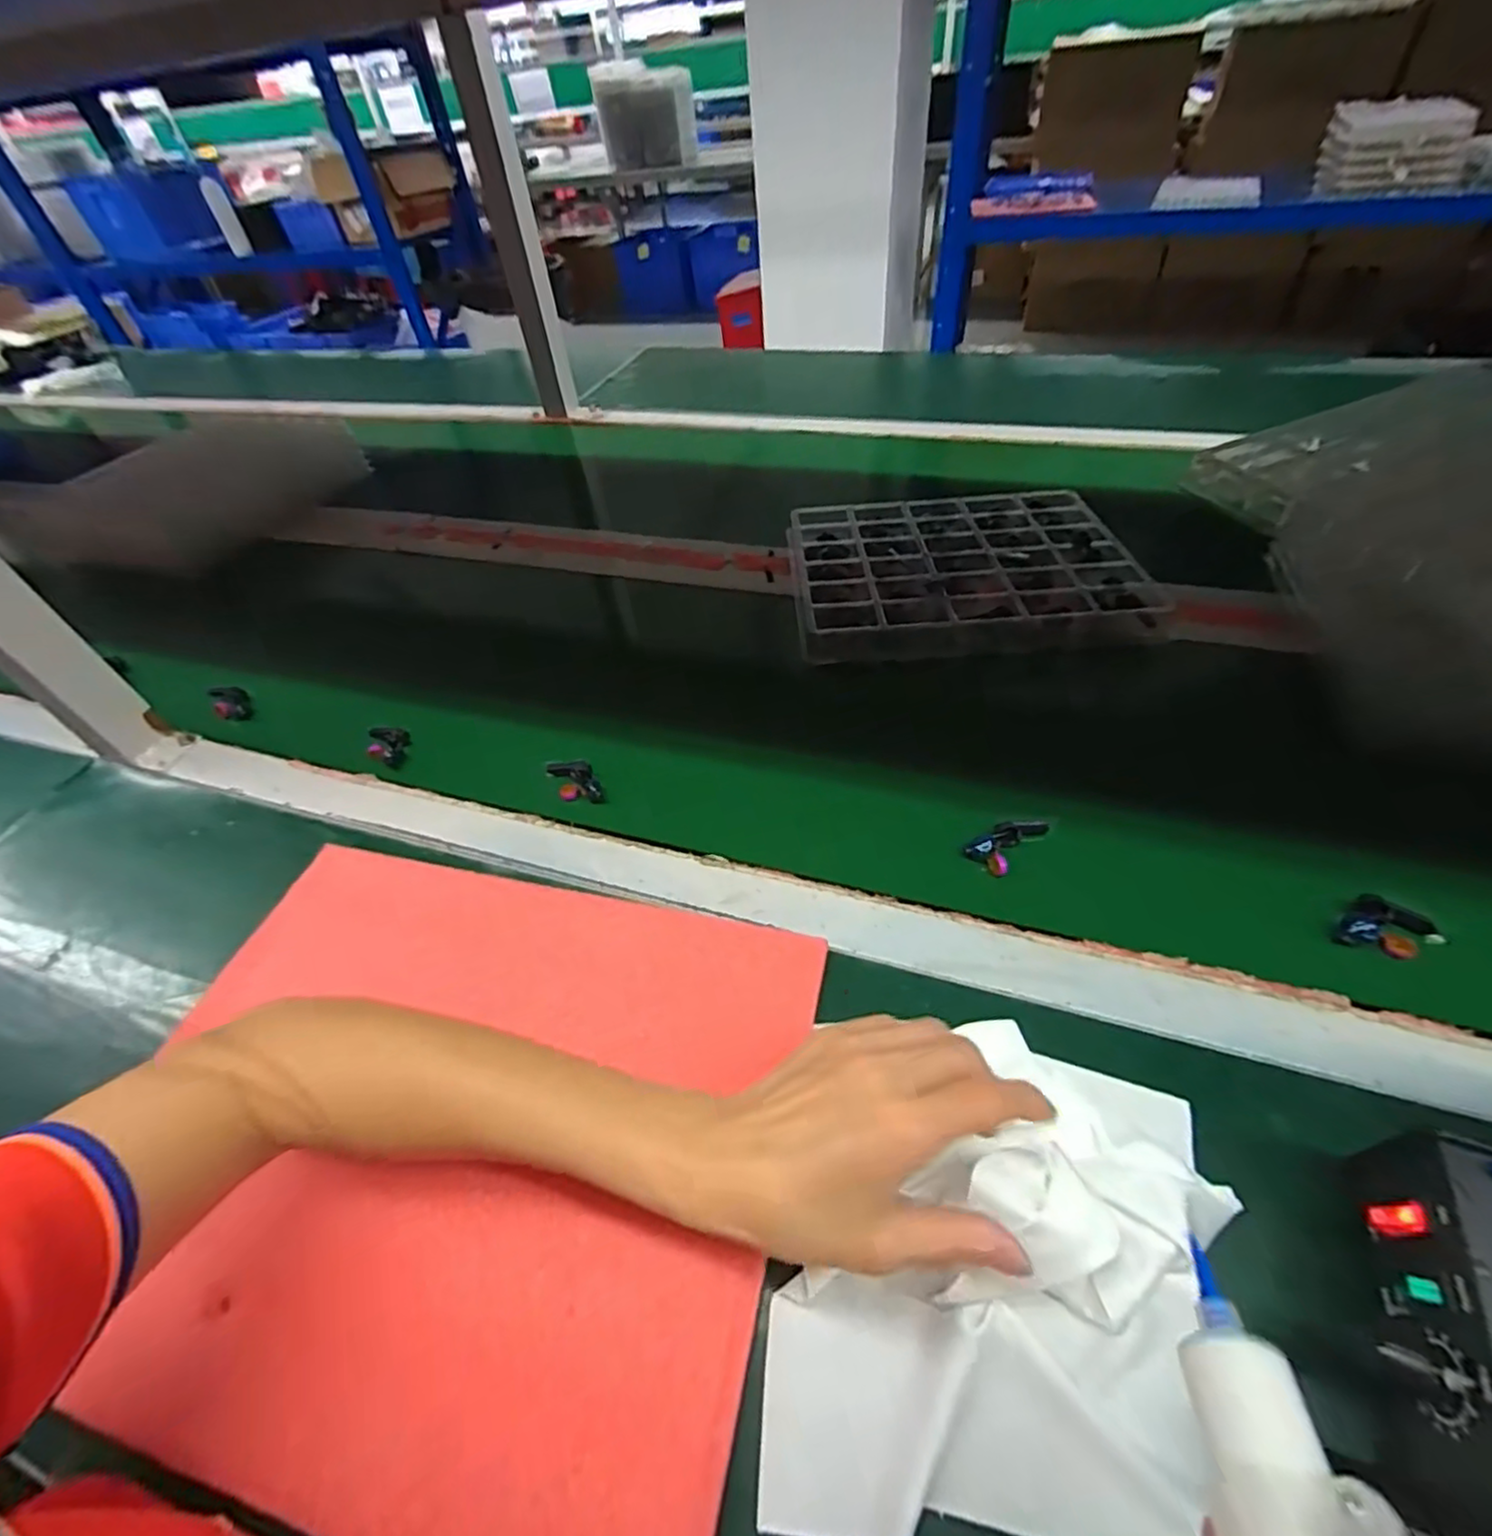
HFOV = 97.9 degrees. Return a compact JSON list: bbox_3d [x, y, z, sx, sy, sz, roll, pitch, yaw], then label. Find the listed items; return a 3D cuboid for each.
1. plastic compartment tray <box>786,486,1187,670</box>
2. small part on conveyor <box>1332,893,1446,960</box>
[{"bbox_3d":[0.190,-0.177,0.588,0.287,0.034,0.229,-3,45,5],"label":"plastic compartment tray"},{"bbox_3d":[0.339,0.085,0.343,0.046,0.008,0.035,-26,50,-17],"label":"small part on conveyor"}]

